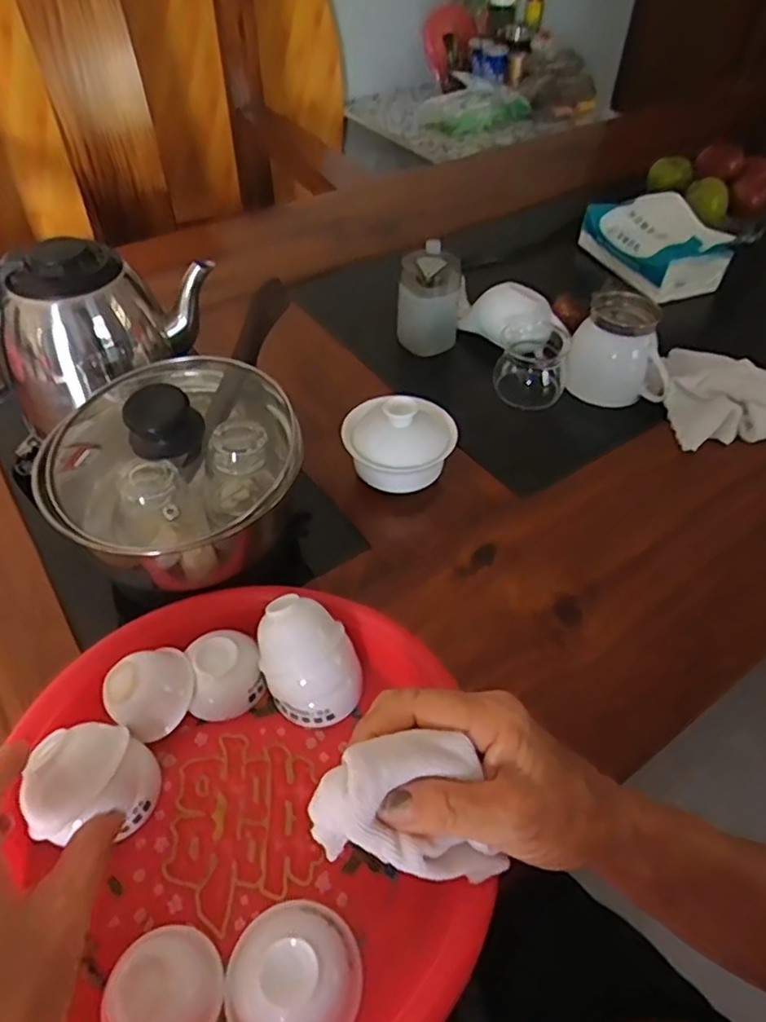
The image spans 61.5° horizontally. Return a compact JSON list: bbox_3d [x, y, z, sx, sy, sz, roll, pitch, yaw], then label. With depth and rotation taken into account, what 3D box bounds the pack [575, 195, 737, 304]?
[{"bbox_3d":[0.316,-0.314,0.755,0.088,0.074,0.162,-19,51,-17],"label":"pack"}]

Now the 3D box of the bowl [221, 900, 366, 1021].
[{"bbox_3d":[-0.040,0.205,0.282,0.060,0.026,0.059,1,48,-1],"label":"bowl"}]

